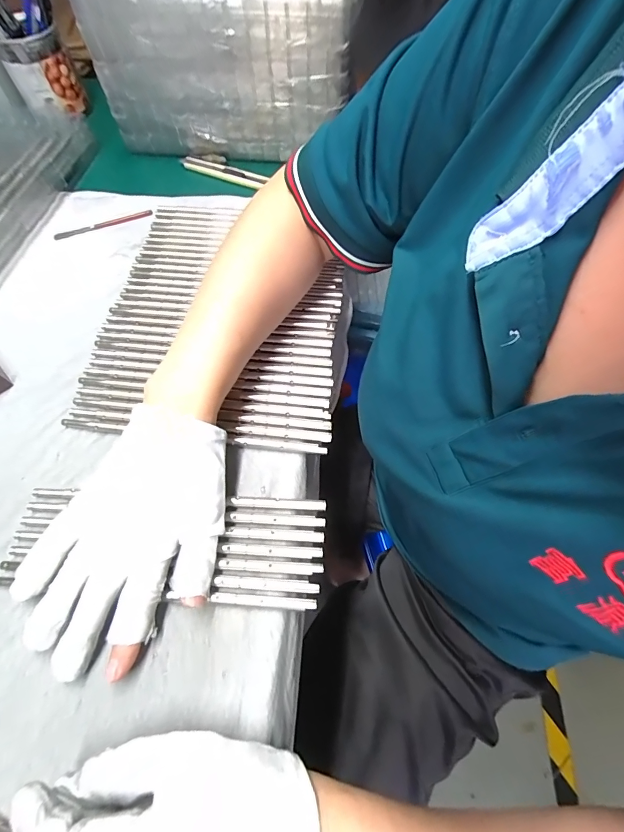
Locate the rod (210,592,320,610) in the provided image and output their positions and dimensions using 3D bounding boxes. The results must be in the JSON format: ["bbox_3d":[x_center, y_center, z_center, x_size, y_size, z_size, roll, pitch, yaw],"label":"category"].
[{"bbox_3d":[-0.031,0.118,0.245,0.066,0.004,0.006,3,62,4],"label":"rod"}]

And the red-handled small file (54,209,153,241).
[{"bbox_3d":[-0.234,-0.215,0.433,0.106,0.006,0.010,-23,64,-9],"label":"red-handled small file"}]

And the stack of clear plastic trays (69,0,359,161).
[{"bbox_3d":[-0.094,-0.433,0.460,0.282,0.147,0.178,0,62,2],"label":"stack of clear plastic trays"}]

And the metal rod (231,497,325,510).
[{"bbox_3d":[-0.023,0.061,0.275,0.067,0.004,0.008,3,62,4],"label":"metal rod"}]

